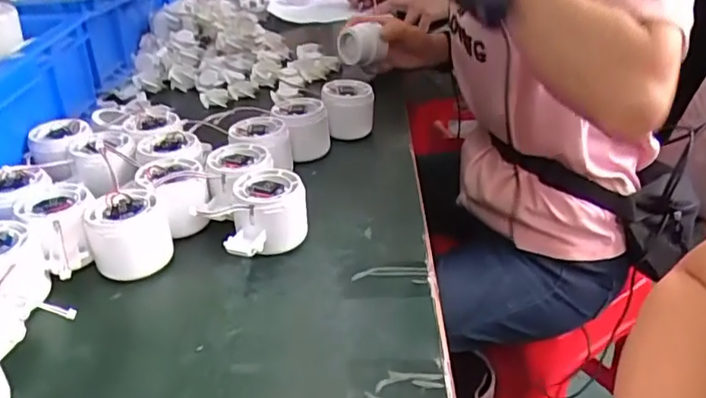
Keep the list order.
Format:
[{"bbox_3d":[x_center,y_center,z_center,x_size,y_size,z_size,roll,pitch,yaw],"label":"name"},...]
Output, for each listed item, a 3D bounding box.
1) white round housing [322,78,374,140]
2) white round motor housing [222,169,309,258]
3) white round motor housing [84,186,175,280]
[{"bbox_3d":[-0.006,-0.098,0.662,0.057,0.054,0.057,0,30,0],"label":"white round housing"},{"bbox_3d":[-0.067,0.015,0.477,0.062,0.052,0.069,-2,31,-2],"label":"white round motor housing"},{"bbox_3d":[-0.173,0.027,0.459,0.059,0.049,0.051,-12,33,-19],"label":"white round motor housing"}]

